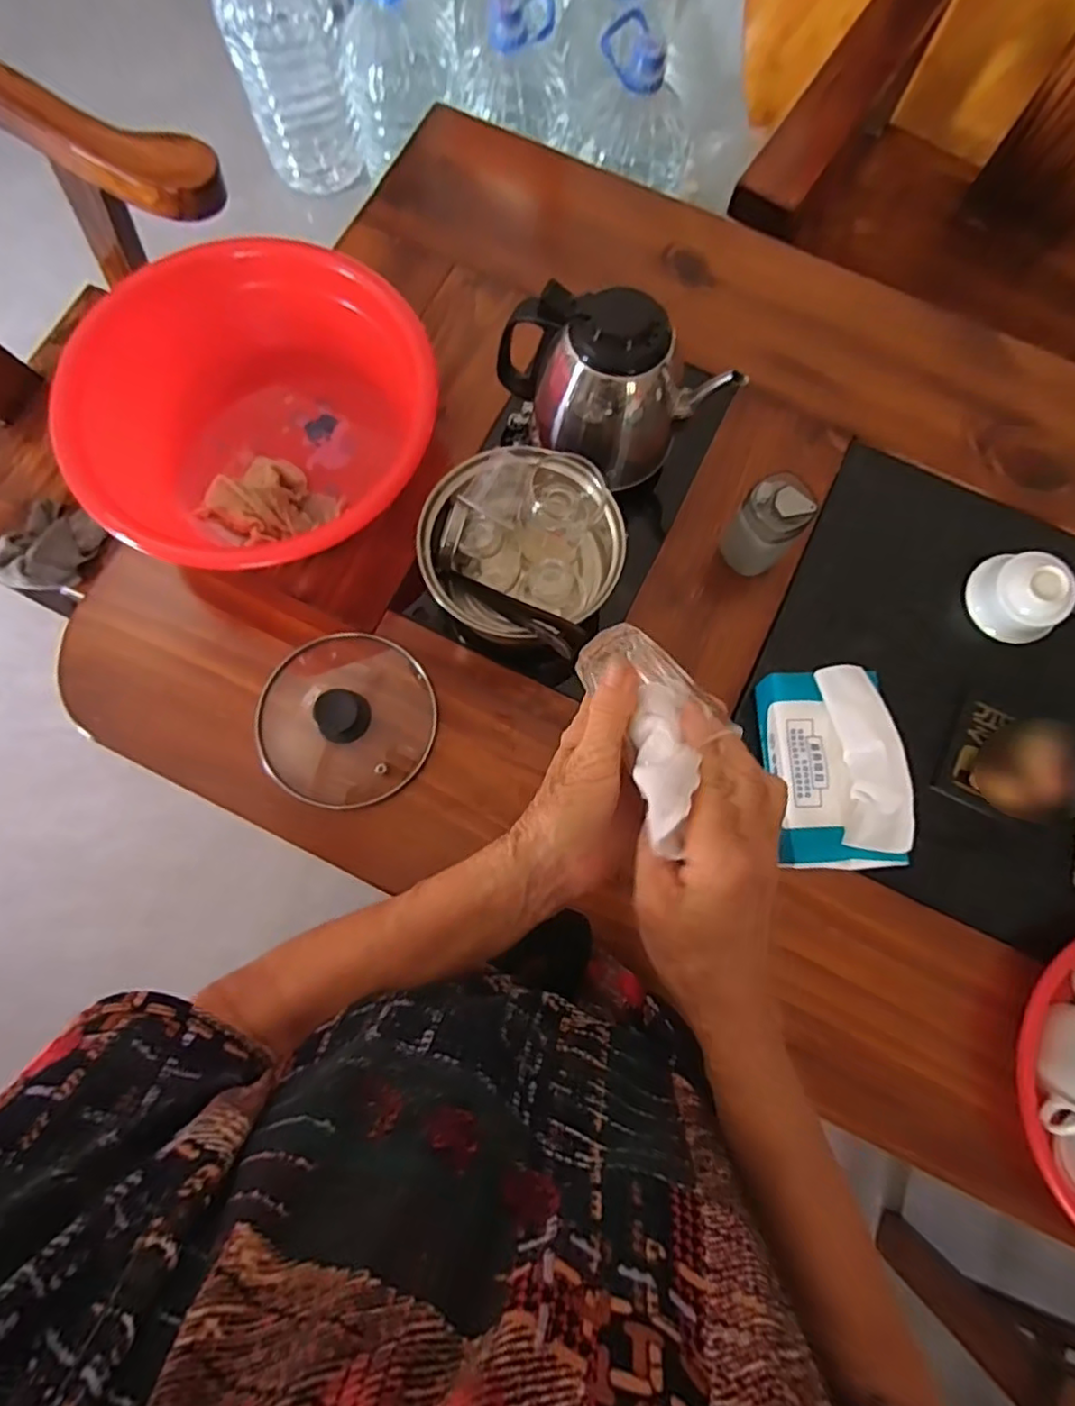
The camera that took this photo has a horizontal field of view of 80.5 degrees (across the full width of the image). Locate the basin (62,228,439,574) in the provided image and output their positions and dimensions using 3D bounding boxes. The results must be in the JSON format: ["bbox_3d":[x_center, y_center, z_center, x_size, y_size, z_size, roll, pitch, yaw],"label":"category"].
[{"bbox_3d":[-0.238,-0.262,0.569,0.302,0.115,0.248,0,78,0],"label":"basin"}]

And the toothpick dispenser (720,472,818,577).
[{"bbox_3d":[0.199,-0.153,0.560,0.052,0.093,0.054,0,78,0],"label":"toothpick dispenser"}]

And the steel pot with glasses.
[{"bbox_3d":[-0.016,-0.121,0.540,0.163,0.115,0.149,0,78,0],"label":"steel pot with glasses"}]

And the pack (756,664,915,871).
[{"bbox_3d":[0.234,0.051,0.512,0.086,0.099,0.158,-3,77,-2],"label":"pack"}]

